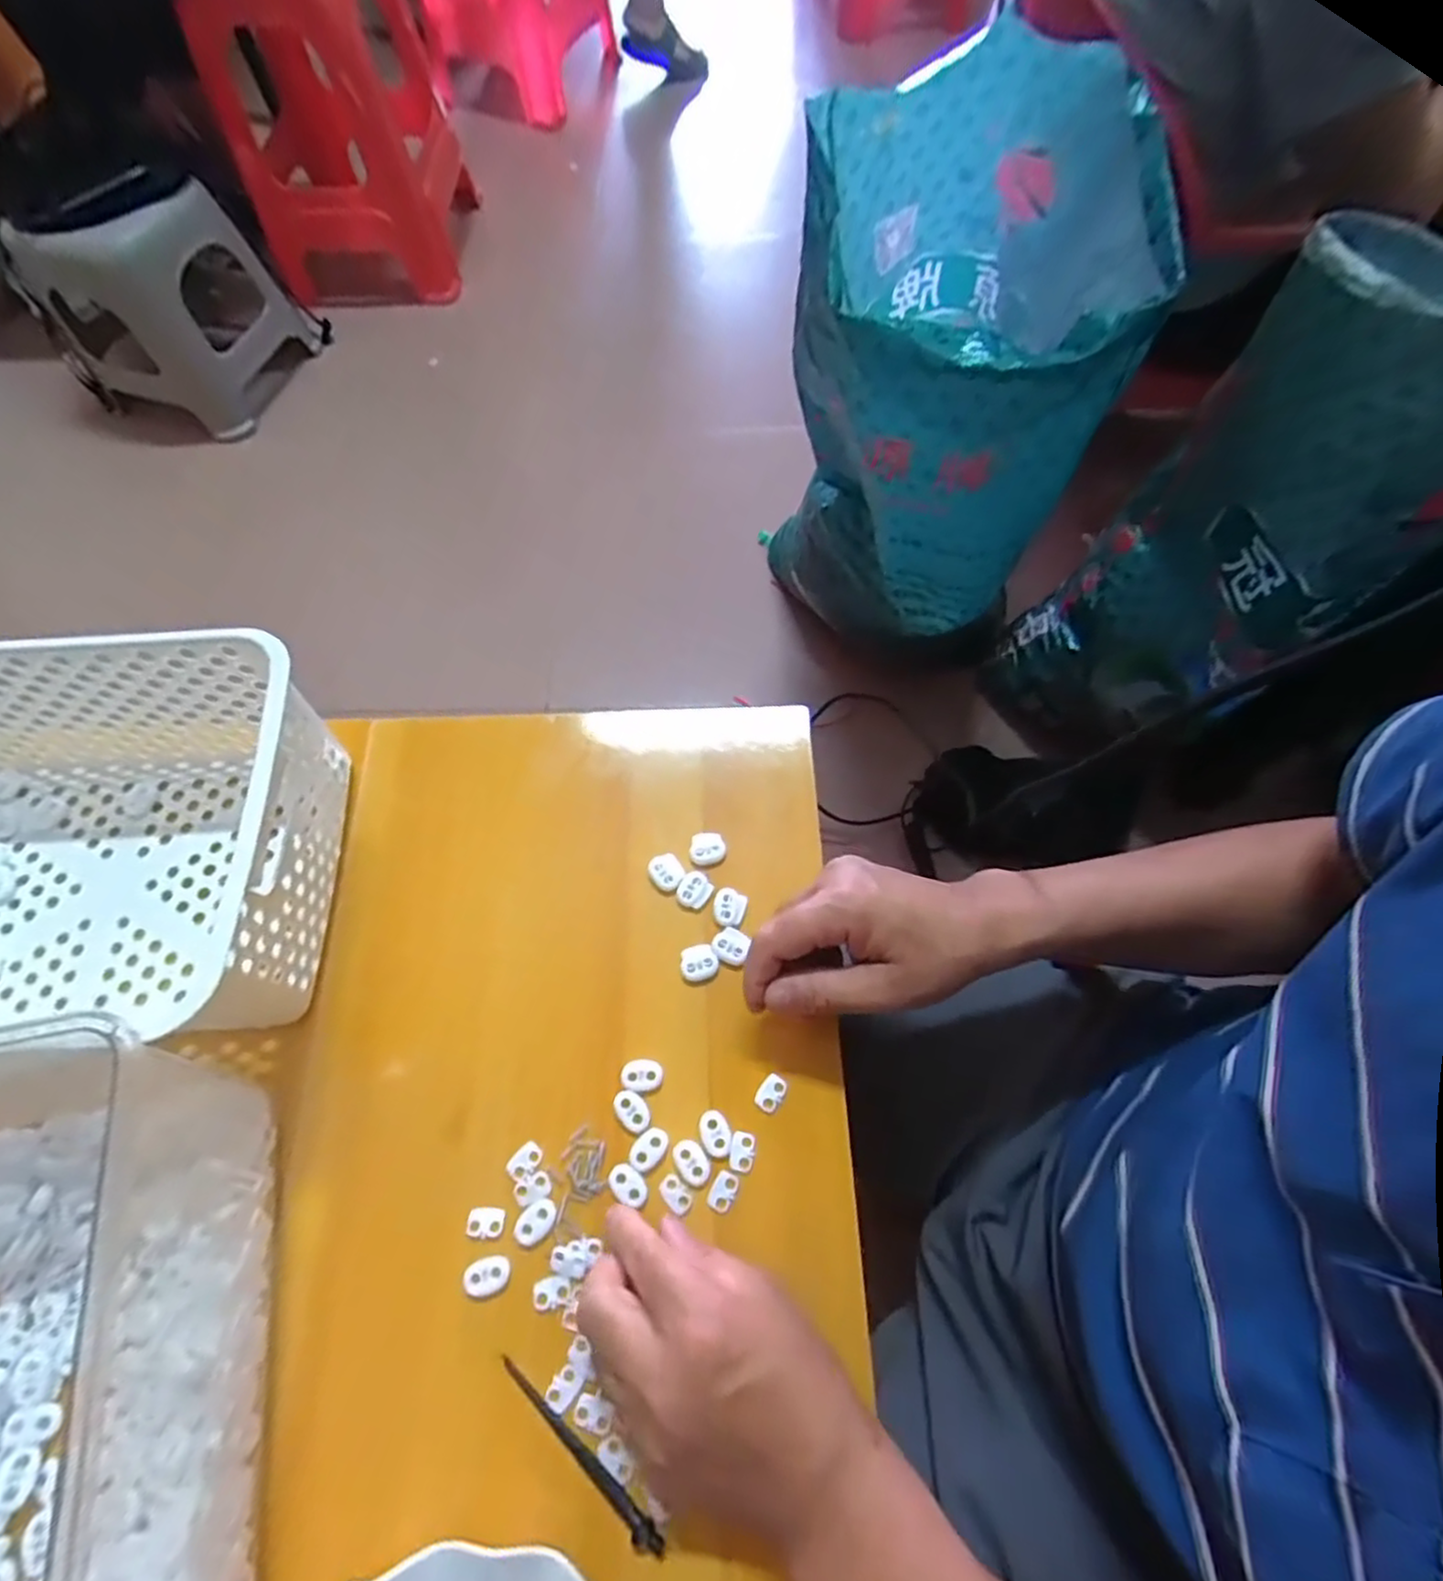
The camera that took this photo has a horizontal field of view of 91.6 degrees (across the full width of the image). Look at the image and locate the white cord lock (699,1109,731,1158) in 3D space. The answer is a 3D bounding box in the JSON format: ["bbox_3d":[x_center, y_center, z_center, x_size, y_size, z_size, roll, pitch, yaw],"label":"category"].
[{"bbox_3d":[-0.003,0.184,0.376,0.014,0.004,0.022,-27,69,-11],"label":"white cord lock"}]

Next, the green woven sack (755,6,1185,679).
[{"bbox_3d":[0.214,-0.401,0.781,0.280,0.514,0.347,1,66,1],"label":"green woven sack"}]

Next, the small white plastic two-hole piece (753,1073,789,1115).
[{"bbox_3d":[0.028,0.167,0.387,0.014,0.004,0.020,31,70,13],"label":"small white plastic two-hole piece"}]

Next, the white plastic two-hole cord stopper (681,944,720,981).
[{"bbox_3d":[-0.013,0.101,0.411,0.022,0.004,0.020,-13,67,-5],"label":"white plastic two-hole cord stopper"}]

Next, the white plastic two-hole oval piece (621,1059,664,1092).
[{"bbox_3d":[-0.044,0.158,0.389,0.023,0.004,0.016,3,66,2],"label":"white plastic two-hole oval piece"}]

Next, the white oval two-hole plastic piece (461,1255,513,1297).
[{"bbox_3d":[-0.118,0.243,0.350,0.023,0.004,0.016,-15,67,-6],"label":"white oval two-hole plastic piece"}]

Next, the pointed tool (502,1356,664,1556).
[{"bbox_3d":[-0.066,0.308,0.325,0.102,0.008,0.009,38,72,15],"label":"pointed tool"}]

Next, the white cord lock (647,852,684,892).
[{"bbox_3d":[-0.034,0.050,0.434,0.019,0.005,0.022,-35,70,-14],"label":"white cord lock"}]

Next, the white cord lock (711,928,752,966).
[{"bbox_3d":[0.005,0.092,0.415,0.021,0.004,0.019,28,69,12],"label":"white cord lock"}]

